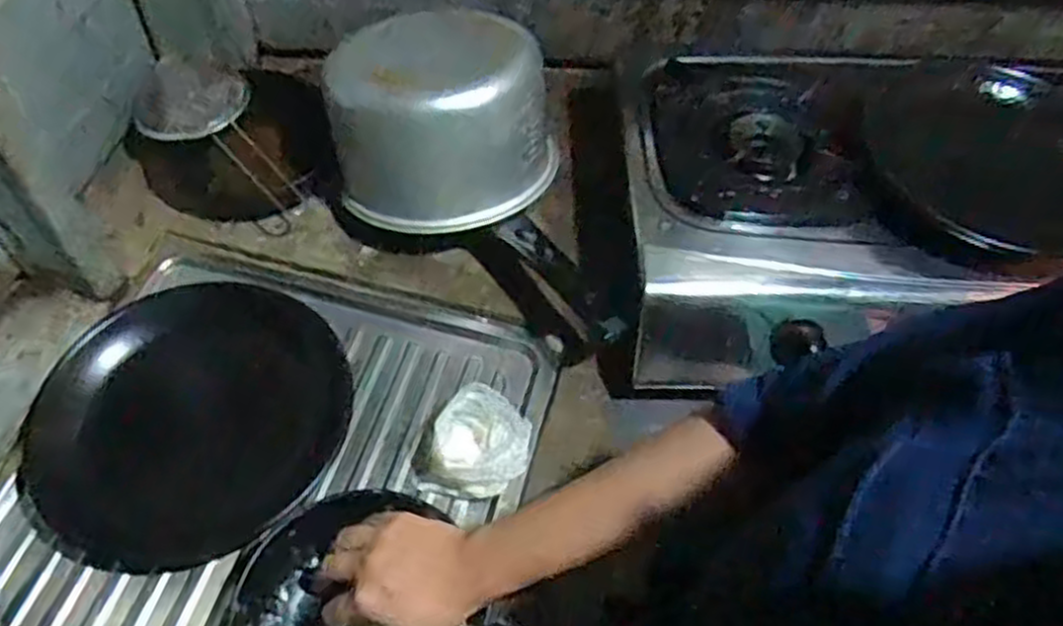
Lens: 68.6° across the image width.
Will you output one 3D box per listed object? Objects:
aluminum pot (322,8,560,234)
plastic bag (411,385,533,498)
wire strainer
[{"bbox_3d":[-0.083,-0.198,0.761,0.201,0.116,0.212,2,57,-3],"label":"aluminum pot"},{"bbox_3d":[-0.051,0.109,0.664,0.096,0.055,0.081,8,57,1],"label":"plastic bag"},{"bbox_3d":[-0.306,-0.177,0.792,0.209,0.047,0.106,44,62,1],"label":"wire strainer"}]

